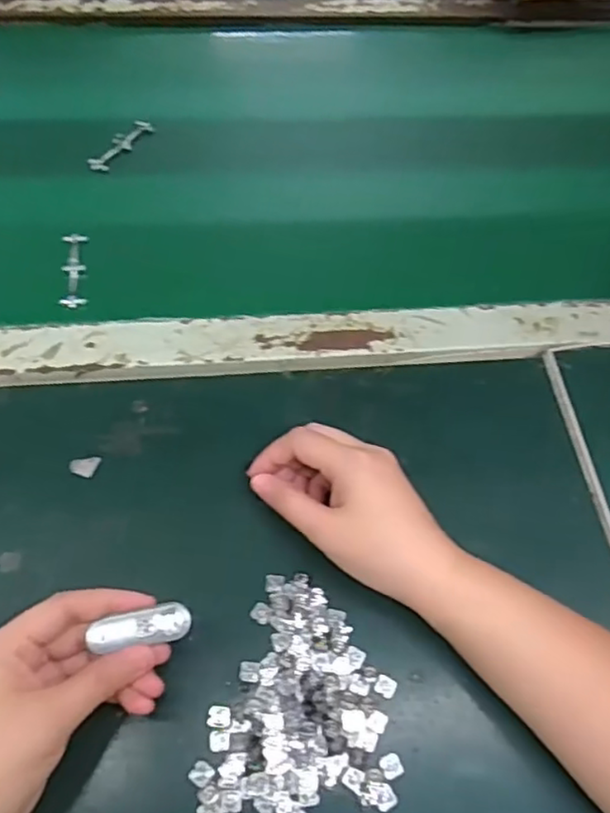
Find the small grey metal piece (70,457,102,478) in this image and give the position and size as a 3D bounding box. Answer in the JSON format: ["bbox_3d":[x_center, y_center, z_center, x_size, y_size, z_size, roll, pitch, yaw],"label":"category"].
[{"bbox_3d":[-0.140,0.037,0.411,0.016,0.004,0.015,15,60,4],"label":"small grey metal piece"}]

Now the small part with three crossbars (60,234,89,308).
[{"bbox_3d":[-0.177,-0.104,0.497,0.017,0.010,0.073,-5,61,-7],"label":"small part with three crossbars"}]

